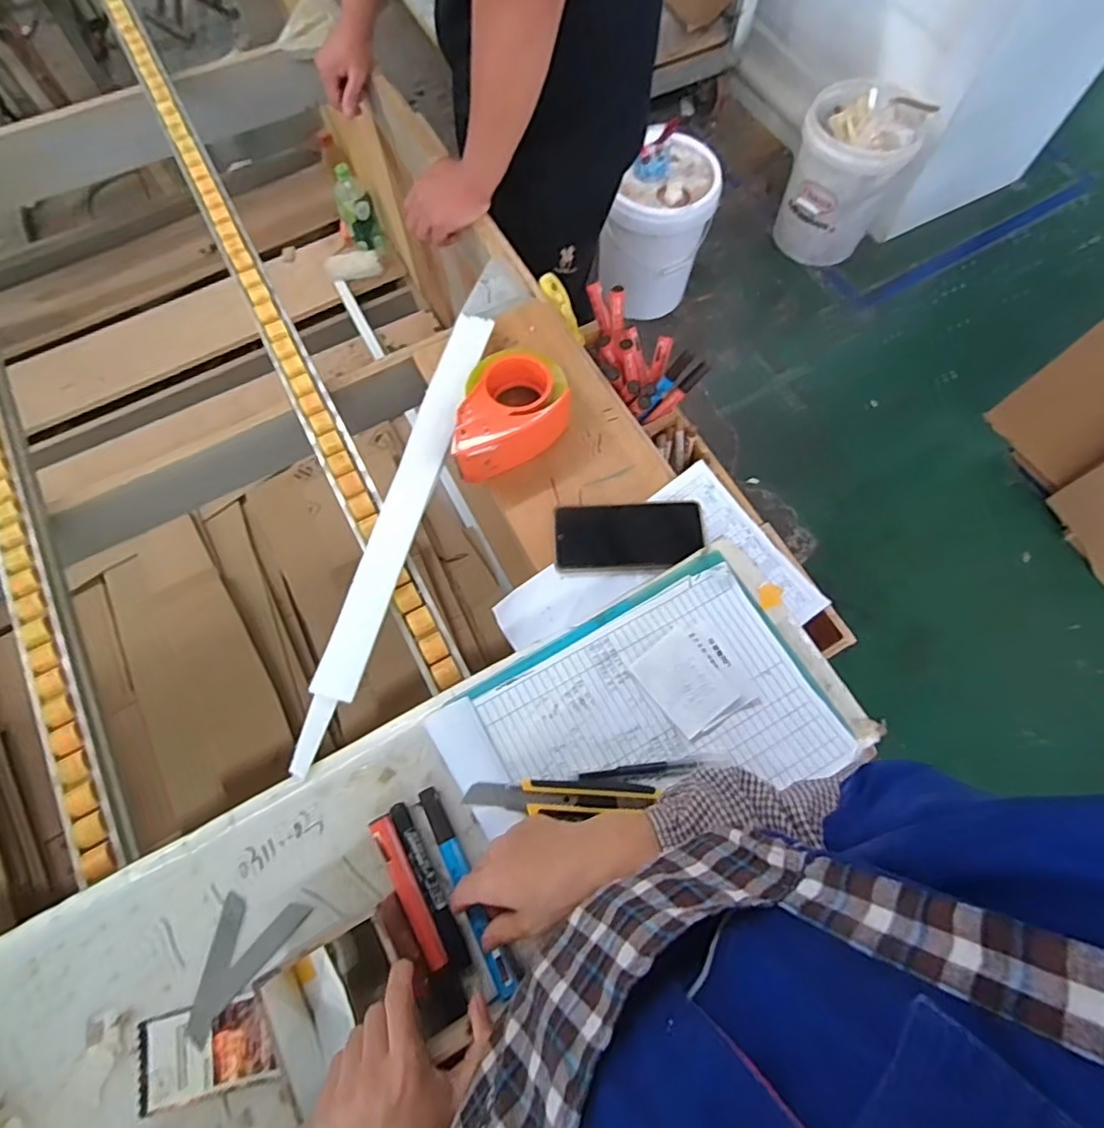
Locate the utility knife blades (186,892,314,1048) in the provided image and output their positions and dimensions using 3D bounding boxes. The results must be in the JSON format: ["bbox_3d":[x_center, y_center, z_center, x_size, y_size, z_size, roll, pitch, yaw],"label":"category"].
[{"bbox_3d":[-0.268,0.326,0.499,0.063,0.006,0.122,35,73,13],"label":"utility knife blades"}]

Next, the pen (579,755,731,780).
[{"bbox_3d":[0.092,0.182,0.532,0.132,0.009,0.009,-6,69,-2],"label":"pen"}]

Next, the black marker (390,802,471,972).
[{"bbox_3d":[-0.103,0.270,0.502,0.016,0.018,0.137,-26,71,-9],"label":"black marker"}]

